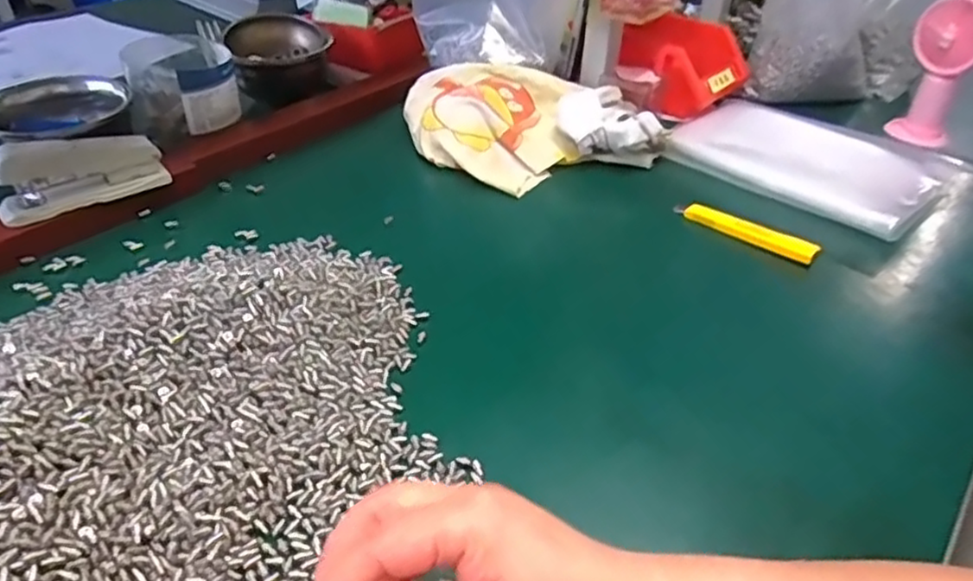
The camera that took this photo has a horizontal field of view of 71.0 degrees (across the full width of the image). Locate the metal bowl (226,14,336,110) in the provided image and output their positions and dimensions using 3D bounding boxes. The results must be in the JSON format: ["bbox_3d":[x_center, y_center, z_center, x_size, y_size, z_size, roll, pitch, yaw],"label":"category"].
[{"bbox_3d":[-0.237,-0.269,0.788,0.113,0.067,0.103,-10,40,-16],"label":"metal bowl"}]

